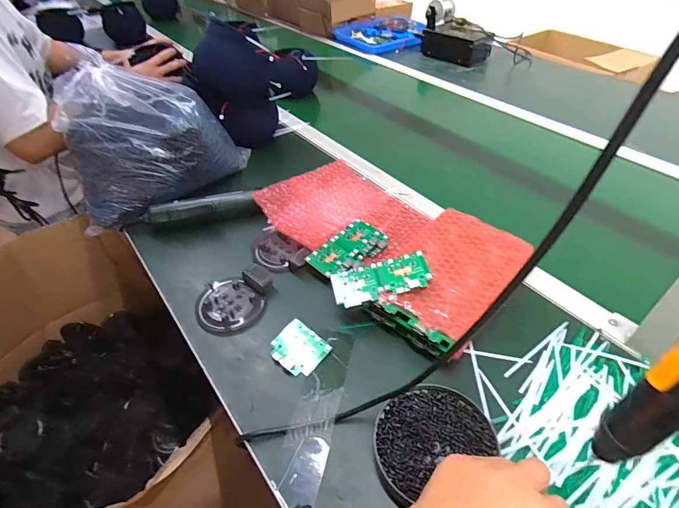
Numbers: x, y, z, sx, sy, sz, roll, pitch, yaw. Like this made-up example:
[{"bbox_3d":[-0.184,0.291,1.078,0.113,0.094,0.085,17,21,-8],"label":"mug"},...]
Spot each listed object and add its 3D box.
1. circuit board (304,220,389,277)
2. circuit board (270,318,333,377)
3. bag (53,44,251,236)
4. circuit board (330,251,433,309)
[{"bbox_3d":[0.015,-0.008,0.563,0.063,0.013,0.119,29,51,28],"label":"circuit board"},{"bbox_3d":[-0.047,0.110,0.460,0.059,0.011,0.054,29,51,27],"label":"circuit board"},{"bbox_3d":[-0.308,-0.180,0.646,0.235,0.186,0.210,2,44,3],"label":"bag"},{"bbox_3d":[0.051,0.030,0.481,0.117,0.010,0.055,-16,44,3],"label":"circuit board"}]

